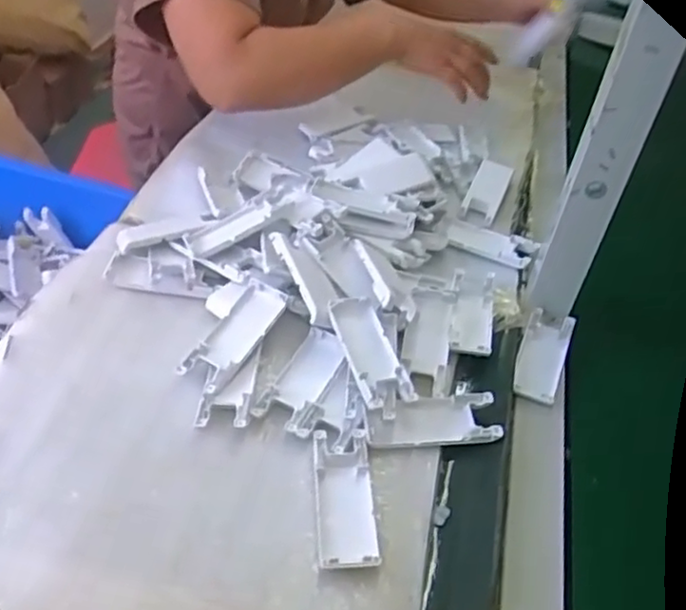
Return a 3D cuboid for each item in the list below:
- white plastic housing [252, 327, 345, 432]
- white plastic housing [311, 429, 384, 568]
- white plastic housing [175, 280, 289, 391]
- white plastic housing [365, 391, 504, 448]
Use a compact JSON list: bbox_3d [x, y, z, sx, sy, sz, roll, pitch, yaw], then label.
[{"bbox_3d":[-0.031,0.057,0.551,0.037,0.008,0.102,20,44,13],"label":"white plastic housing"},{"bbox_3d":[0.001,0.133,0.477,0.041,0.014,0.105,1,43,-7],"label":"white plastic housing"},{"bbox_3d":[-0.089,0.025,0.569,0.043,0.014,0.105,26,59,19],"label":"white plastic housing"},{"bbox_3d":[0.069,0.088,0.531,0.104,0.014,0.040,0,43,-7],"label":"white plastic housing"}]

